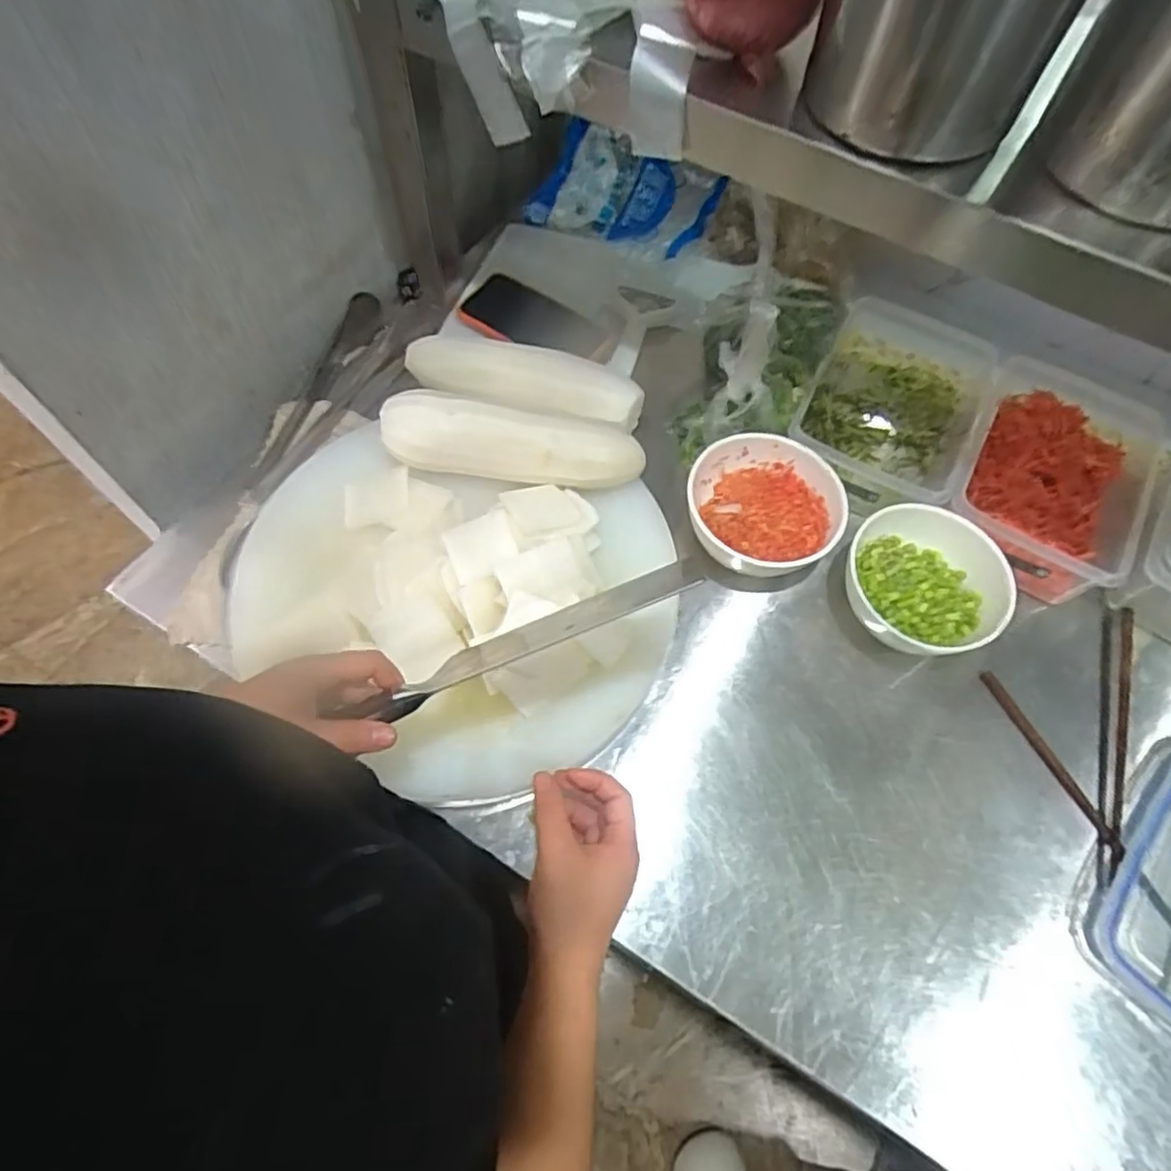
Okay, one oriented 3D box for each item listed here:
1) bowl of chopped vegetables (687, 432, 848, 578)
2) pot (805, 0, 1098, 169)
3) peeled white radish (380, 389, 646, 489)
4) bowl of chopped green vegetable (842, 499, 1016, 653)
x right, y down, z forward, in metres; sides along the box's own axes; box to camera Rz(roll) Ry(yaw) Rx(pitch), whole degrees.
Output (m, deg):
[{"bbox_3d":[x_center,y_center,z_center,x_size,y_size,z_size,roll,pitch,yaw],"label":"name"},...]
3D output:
[{"bbox_3d":[0.160,-0.067,0.617,0.133,0.065,0.130,1,63,-2],"label":"bowl of chopped vegetables"},{"bbox_3d":[0.213,-0.349,0.403,0.137,0.115,0.121,13,63,4],"label":"pot"},{"bbox_3d":[-0.066,-0.122,0.598,0.230,0.058,0.061,7,63,1],"label":"peeled white radish"},{"bbox_3d":[0.293,-0.001,0.589,0.132,0.064,0.125,1,63,-2],"label":"bowl of chopped green vegetable"}]

